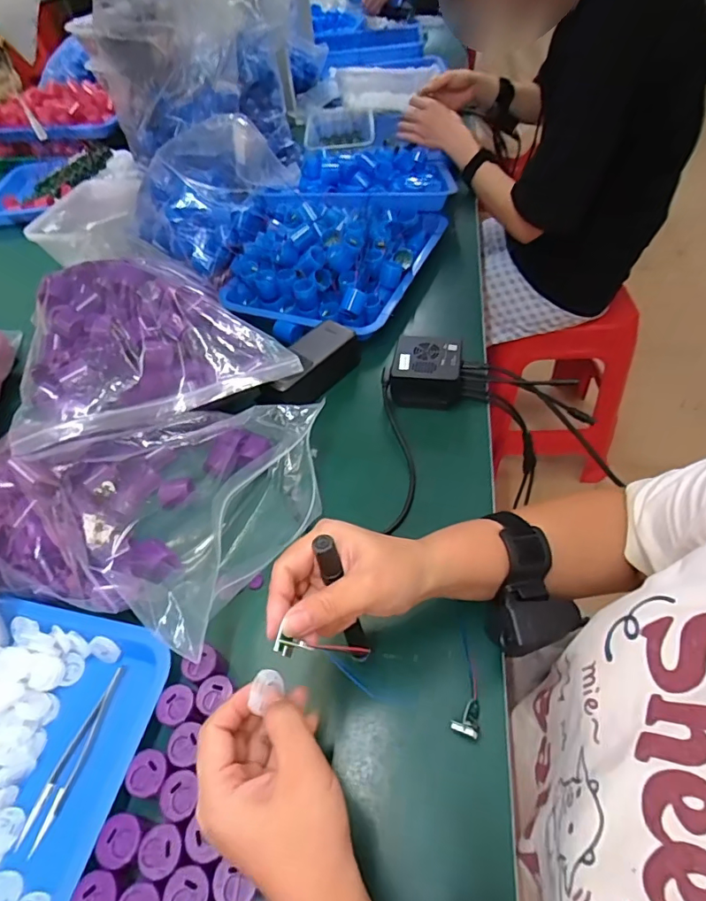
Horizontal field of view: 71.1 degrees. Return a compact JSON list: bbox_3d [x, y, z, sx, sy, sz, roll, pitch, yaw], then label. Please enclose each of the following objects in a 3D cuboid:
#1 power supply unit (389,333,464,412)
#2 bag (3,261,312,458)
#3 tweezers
[{"bbox_3d":[0.088,-0.093,0.582,0.078,0.050,0.073,7,52,12],"label":"power supply unit"},{"bbox_3d":[-0.240,-0.128,0.555,0.275,0.084,0.235,-26,53,-15],"label":"bag"},{"bbox_3d":[-0.209,0.225,0.372,0.018,0.010,0.123,7,52,12],"label":"tweezers"}]

